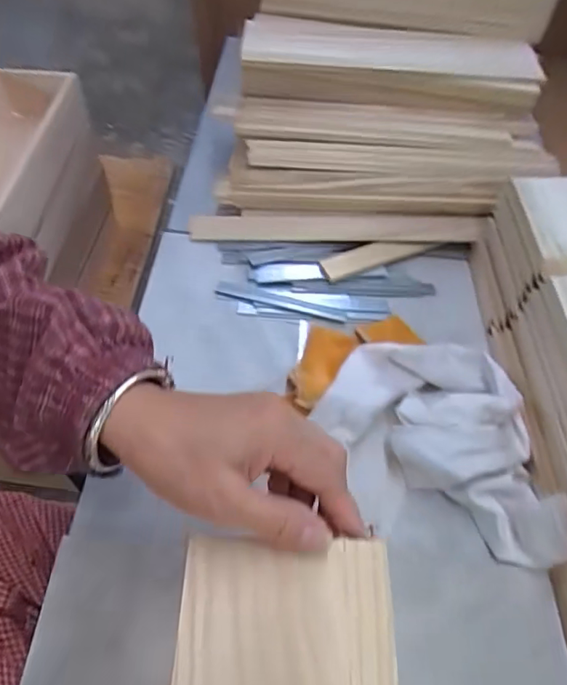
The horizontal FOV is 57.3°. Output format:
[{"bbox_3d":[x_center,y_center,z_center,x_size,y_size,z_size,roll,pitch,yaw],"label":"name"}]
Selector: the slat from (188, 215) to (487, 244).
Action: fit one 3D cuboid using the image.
[{"bbox_3d":[0.045,-0.104,0.485,0.267,0.010,0.026,2,95,4],"label":"slat"}]

